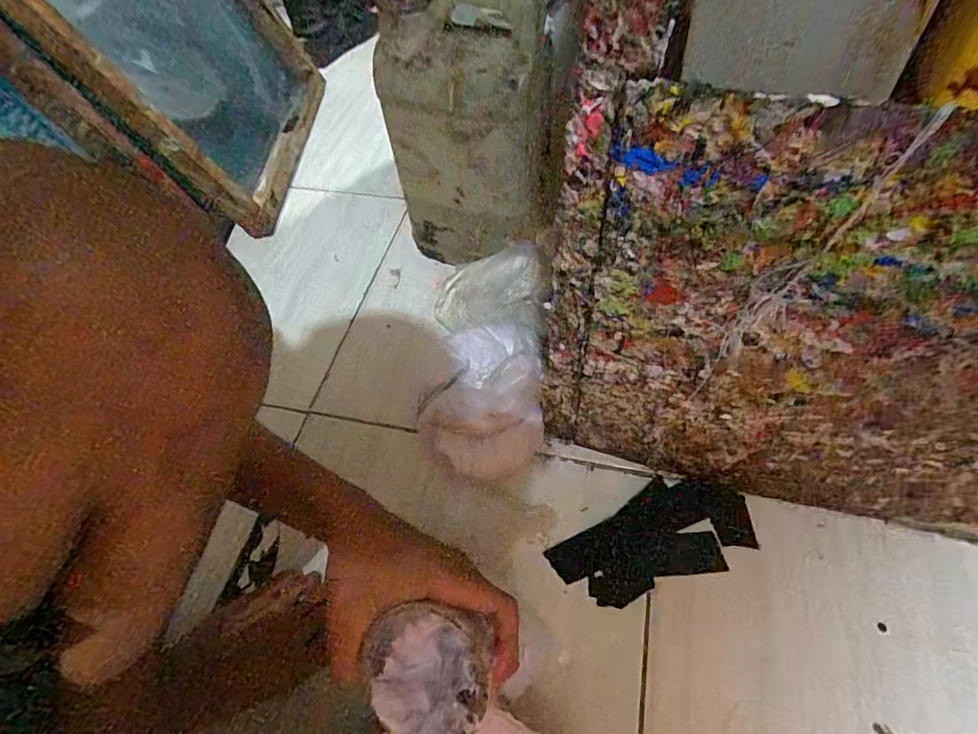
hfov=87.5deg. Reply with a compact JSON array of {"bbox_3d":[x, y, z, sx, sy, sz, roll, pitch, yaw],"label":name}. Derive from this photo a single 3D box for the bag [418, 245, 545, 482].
[{"bbox_3d":[-0.006,-0.022,0.563,0.129,0.113,0.284,1,57,3],"label":"bag"}]

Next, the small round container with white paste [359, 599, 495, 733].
[{"bbox_3d":[-0.037,0.199,0.331,0.076,0.055,0.078,-1,57,2],"label":"small round container with white paste"}]

